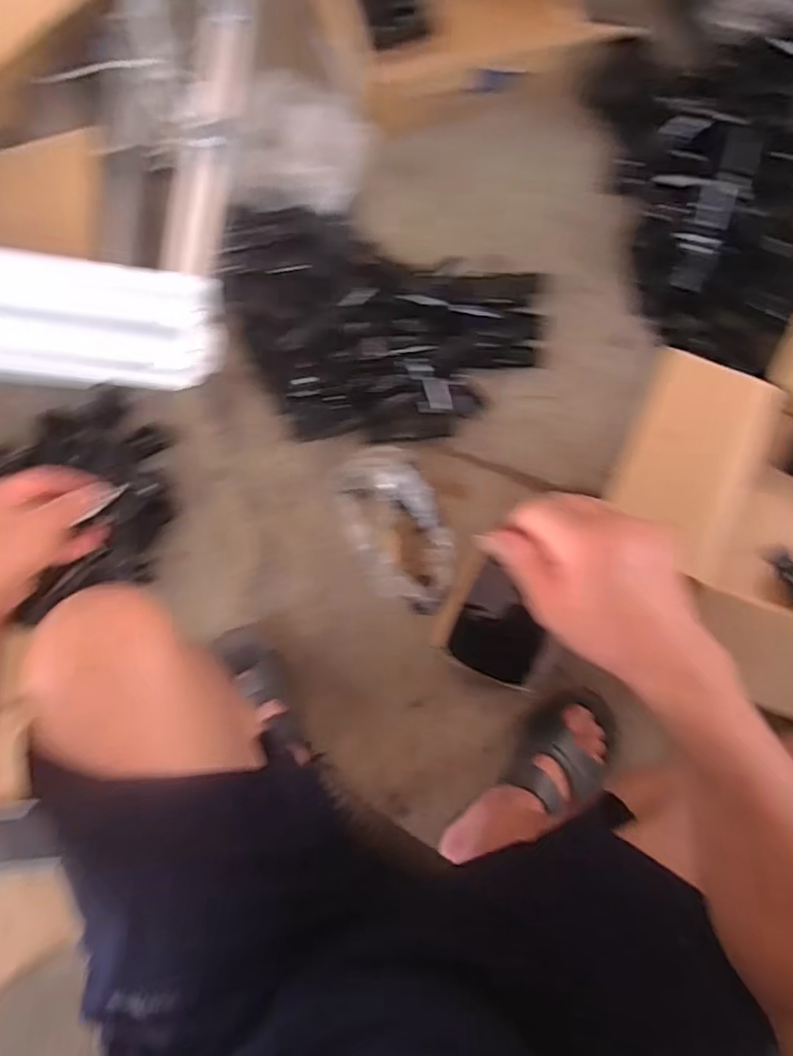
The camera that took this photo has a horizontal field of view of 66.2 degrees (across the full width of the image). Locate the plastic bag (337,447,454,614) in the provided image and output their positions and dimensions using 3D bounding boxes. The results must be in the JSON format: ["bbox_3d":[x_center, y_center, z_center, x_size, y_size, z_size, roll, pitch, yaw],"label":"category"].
[{"bbox_3d":[0.002,0.003,0.802,0.116,0.030,0.221,-23,83,-5],"label":"plastic bag"}]

